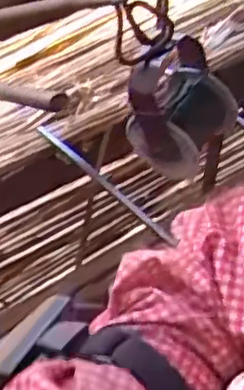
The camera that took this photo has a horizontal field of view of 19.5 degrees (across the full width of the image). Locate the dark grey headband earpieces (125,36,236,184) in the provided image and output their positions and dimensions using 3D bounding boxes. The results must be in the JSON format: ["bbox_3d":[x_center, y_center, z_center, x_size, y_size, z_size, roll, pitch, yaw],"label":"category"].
[{"bbox_3d":[0.035,-0.053,0.408,0.045,0.068,0.060,27,51,21],"label":"dark grey headband earpieces"}]

